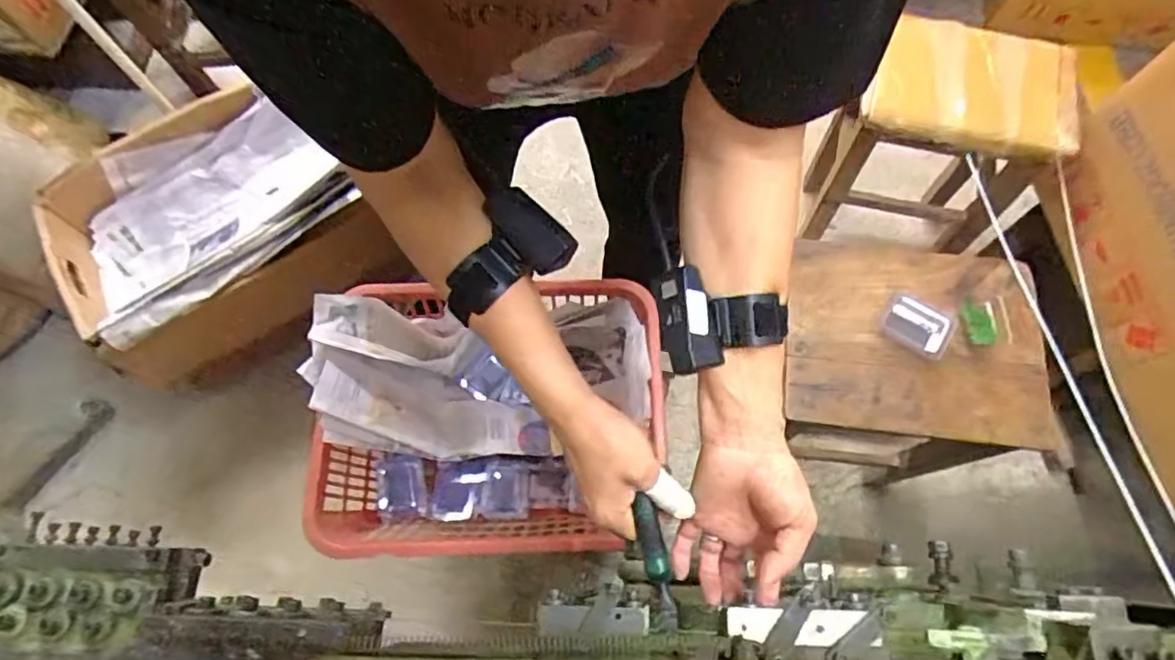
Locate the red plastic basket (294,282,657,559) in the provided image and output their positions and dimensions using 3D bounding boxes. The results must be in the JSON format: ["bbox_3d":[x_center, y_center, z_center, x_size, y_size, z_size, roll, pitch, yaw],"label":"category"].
[{"bbox_3d":[-0.138,0.122,0.887,0.475,0.207,0.376,-1,70,0],"label":"red plastic basket"}]

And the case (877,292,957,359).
[{"bbox_3d":[0.419,-0.008,0.769,0.083,0.012,0.071,36,74,12],"label":"case"}]

